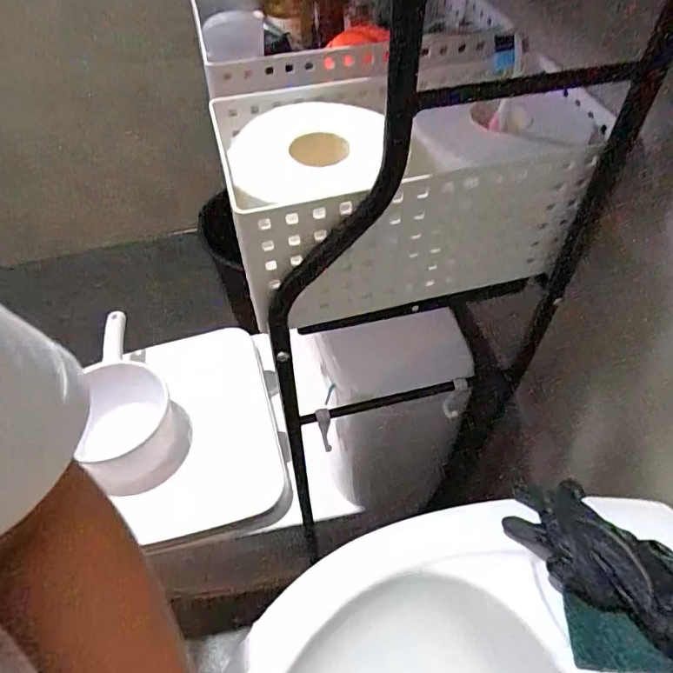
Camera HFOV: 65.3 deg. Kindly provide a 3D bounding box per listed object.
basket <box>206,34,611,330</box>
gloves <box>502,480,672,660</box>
[{"bbox_3d":[0.041,-0.138,0.434,0.267,0.118,0.202,-15,53,-10],"label":"basket"},{"bbox_3d":[0.186,0.154,0.344,0.143,0.038,0.060,33,59,25],"label":"gloves"}]

